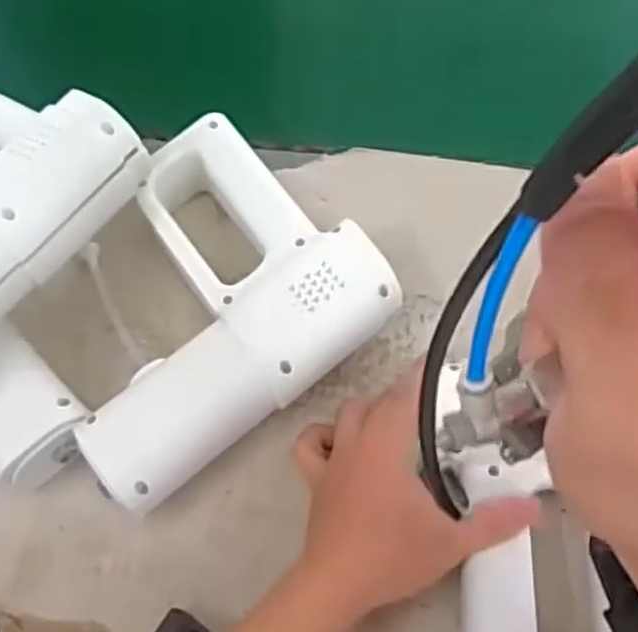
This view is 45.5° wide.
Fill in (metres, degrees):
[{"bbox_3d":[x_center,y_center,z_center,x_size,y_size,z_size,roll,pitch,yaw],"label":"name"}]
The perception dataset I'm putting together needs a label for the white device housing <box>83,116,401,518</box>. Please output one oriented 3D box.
[{"bbox_3d":[-0.079,-0.008,0.481,0.203,0.056,0.181,-37,69,-14],"label":"white device housing"}]

